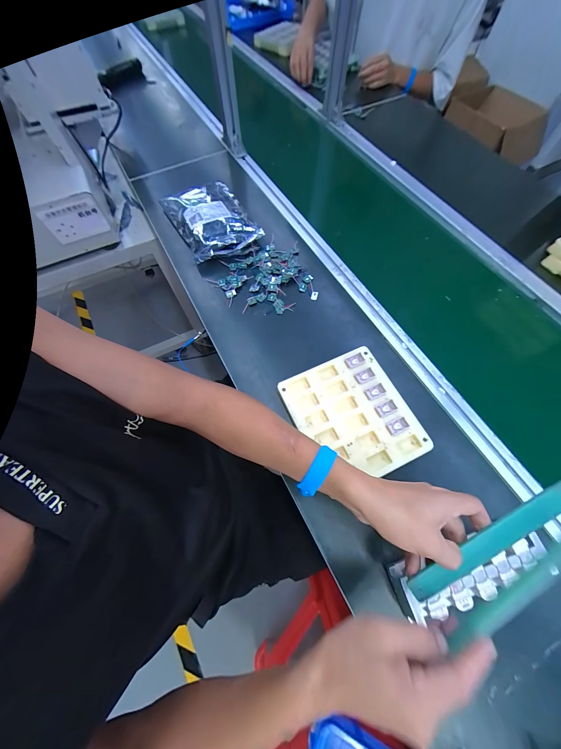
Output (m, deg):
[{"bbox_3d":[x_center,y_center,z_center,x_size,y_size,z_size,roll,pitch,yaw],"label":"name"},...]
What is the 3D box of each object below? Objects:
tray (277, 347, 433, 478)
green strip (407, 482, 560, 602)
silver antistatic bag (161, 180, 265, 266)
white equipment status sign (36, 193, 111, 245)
[{"bbox_3d":[0.114,0.068,0.426,0.175,0.028,0.196,-23,68,-10],"label":"tray"},{"bbox_3d":[0.220,0.175,0.270,0.194,0.010,0.026,-35,70,1],"label":"green strip"},{"bbox_3d":[-0.170,-0.382,0.619,0.170,0.038,0.255,-29,69,-12],"label":"silver antistatic bag"},{"bbox_3d":[-0.488,-0.367,0.614,0.121,0.086,0.011,-24,66,-10],"label":"white equipment status sign"}]

